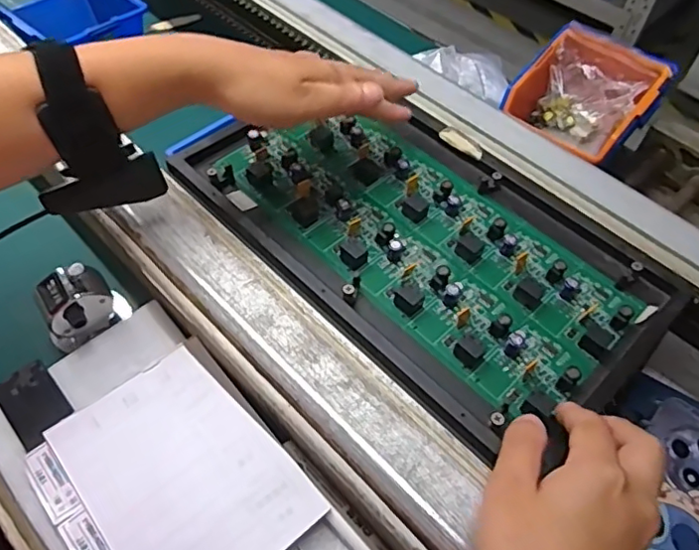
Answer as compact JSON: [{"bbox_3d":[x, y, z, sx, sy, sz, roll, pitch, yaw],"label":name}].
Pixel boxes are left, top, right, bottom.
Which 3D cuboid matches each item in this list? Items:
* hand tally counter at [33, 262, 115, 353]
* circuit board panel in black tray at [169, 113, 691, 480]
[{"bbox_3d":[-0.181,0.020,0.379,0.045,0.044,0.034,-31,62,-23],"label":"hand tally counter"},{"bbox_3d":[0.046,-0.031,0.402,0.185,0.021,0.321,-37,64,-25],"label":"circuit board panel in black tray"}]

